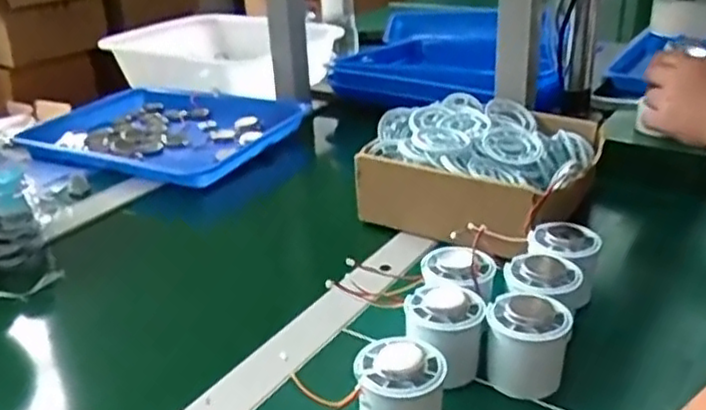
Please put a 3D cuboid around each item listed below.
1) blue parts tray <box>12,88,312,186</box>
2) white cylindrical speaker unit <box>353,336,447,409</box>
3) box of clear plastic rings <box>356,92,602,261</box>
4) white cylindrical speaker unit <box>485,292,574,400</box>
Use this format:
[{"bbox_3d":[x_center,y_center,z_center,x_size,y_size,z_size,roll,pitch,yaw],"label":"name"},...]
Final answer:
[{"bbox_3d":[-0.263,-0.100,0.956,0.350,0.035,0.267,11,29,25],"label":"blue parts tray"},{"bbox_3d":[0.030,0.120,0.443,0.052,0.054,0.050,-2,26,1],"label":"white cylindrical speaker unit"},{"bbox_3d":[0.133,-0.039,0.722,0.210,0.080,0.196,12,29,27],"label":"box of clear plastic rings"},{"bbox_3d":[0.120,0.096,0.488,0.053,0.058,0.051,4,27,13],"label":"white cylindrical speaker unit"}]

